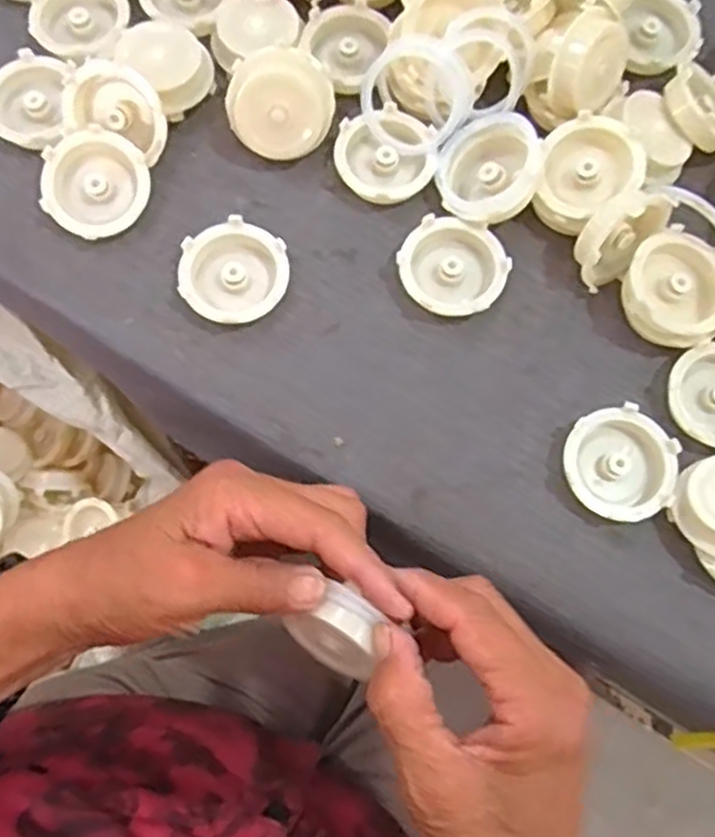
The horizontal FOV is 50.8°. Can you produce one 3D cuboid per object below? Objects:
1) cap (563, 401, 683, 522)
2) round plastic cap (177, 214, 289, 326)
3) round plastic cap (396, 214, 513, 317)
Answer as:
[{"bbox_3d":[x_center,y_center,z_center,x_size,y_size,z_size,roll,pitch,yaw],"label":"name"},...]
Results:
[{"bbox_3d":[0.137,0.024,0.394,0.058,0.011,0.056,0,75,-1],"label":"cap"},{"bbox_3d":[-0.069,-0.079,0.415,0.058,0.021,0.055,0,76,1],"label":"round plastic cap"},{"bbox_3d":[0.053,-0.083,0.420,0.058,0.016,0.056,0,76,1],"label":"round plastic cap"}]

